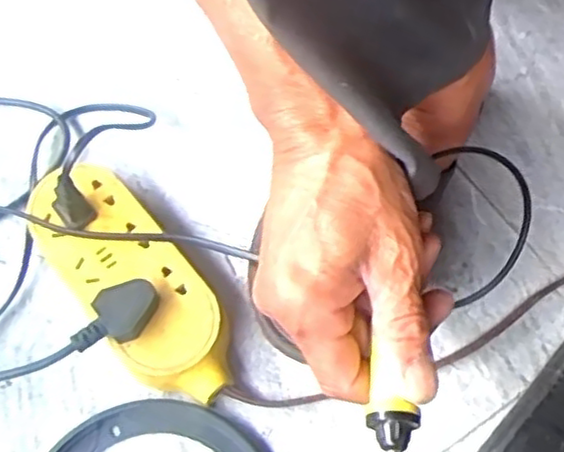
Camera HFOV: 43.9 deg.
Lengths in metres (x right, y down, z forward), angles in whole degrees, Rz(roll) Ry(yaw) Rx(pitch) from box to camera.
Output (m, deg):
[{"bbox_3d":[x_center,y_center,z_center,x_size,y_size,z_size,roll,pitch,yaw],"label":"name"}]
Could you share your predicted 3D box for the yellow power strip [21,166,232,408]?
[{"bbox_3d":[-0.097,0.036,0.462,0.071,0.044,0.183,-38,68,-14],"label":"yellow power strip"}]

